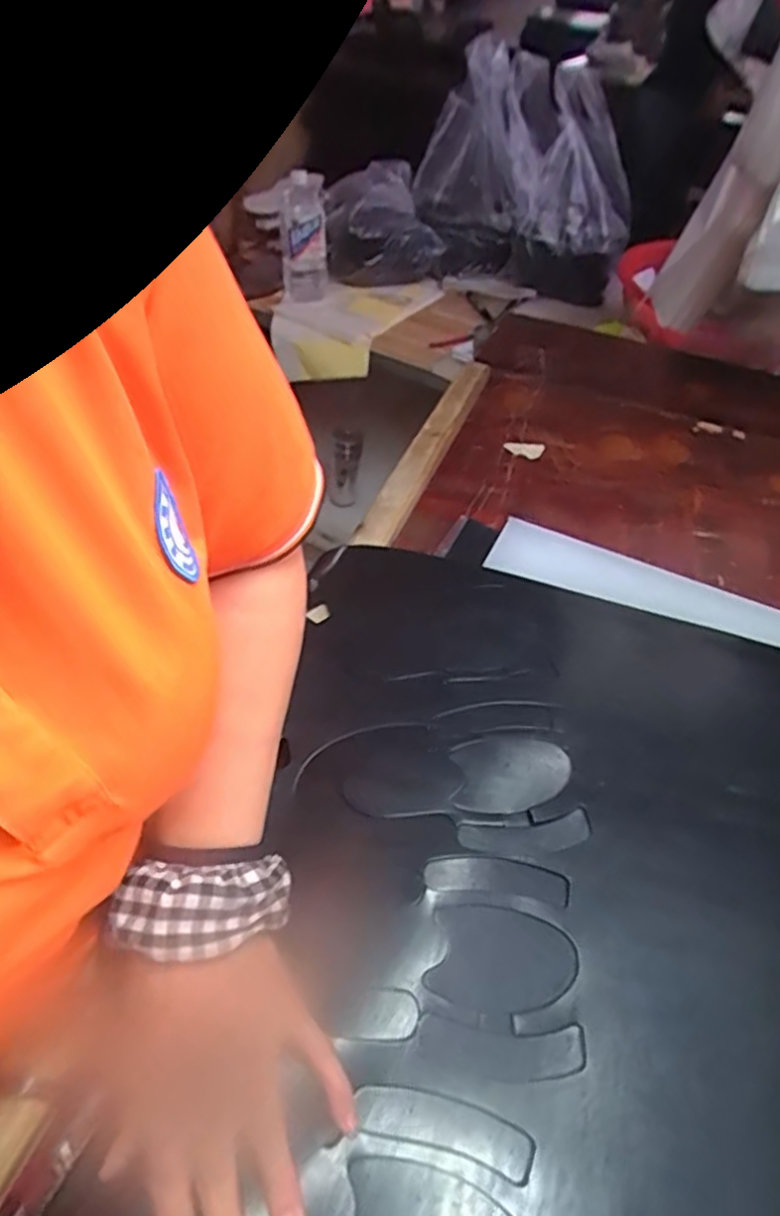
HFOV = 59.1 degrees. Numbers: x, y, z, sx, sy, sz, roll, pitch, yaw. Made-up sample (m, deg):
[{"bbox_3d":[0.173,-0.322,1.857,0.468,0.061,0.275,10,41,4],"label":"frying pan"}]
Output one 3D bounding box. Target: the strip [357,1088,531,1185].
[{"bbox_3d":[0.027,0.253,0.333,0.084,0.005,0.023,13,48,6],"label":"strip"}]

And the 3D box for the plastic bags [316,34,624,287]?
[{"bbox_3d":[0.183,-0.871,1.403,0.594,0.386,0.237,12,48,5],"label":"plastic bags"}]

